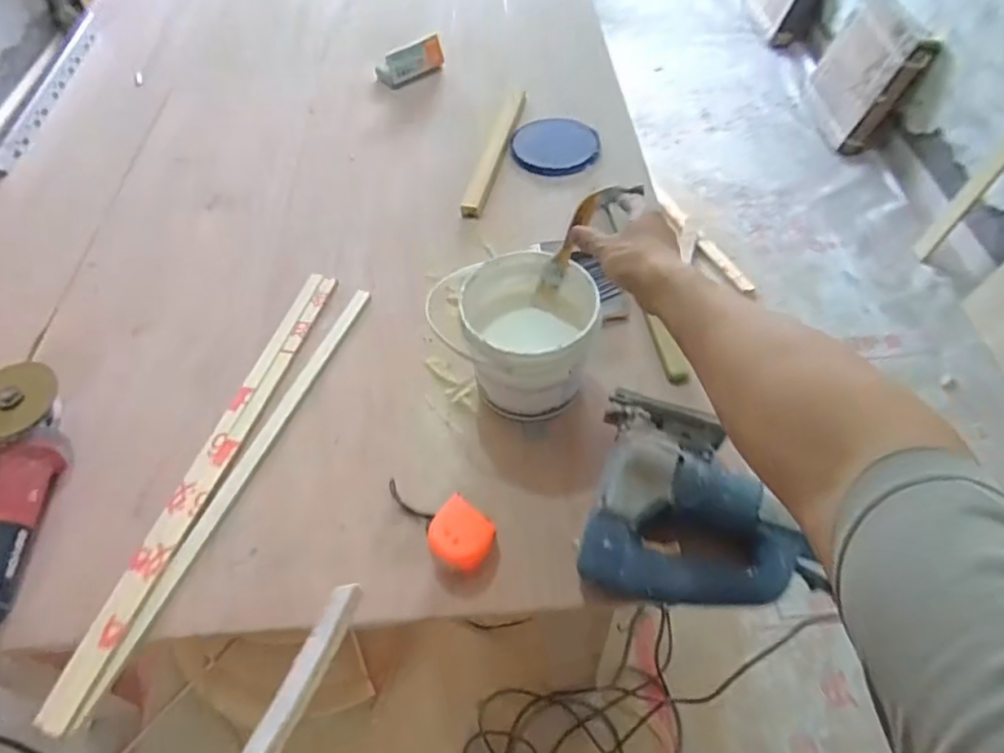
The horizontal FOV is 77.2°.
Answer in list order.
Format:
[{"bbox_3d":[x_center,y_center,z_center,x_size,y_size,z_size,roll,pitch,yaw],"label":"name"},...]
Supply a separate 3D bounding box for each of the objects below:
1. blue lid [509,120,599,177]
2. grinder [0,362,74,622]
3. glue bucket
[{"bbox_3d":[0.093,-0.402,1.095,0.150,0.014,0.140,-1,54,1],"label":"blue lid"},{"bbox_3d":[-0.542,0.153,0.687,0.079,0.090,0.352,-10,54,-5],"label":"grinder"},{"bbox_3d":[0.030,-0.044,0.756,0.148,0.153,0.152,-1,54,1],"label":"glue bucket"}]

